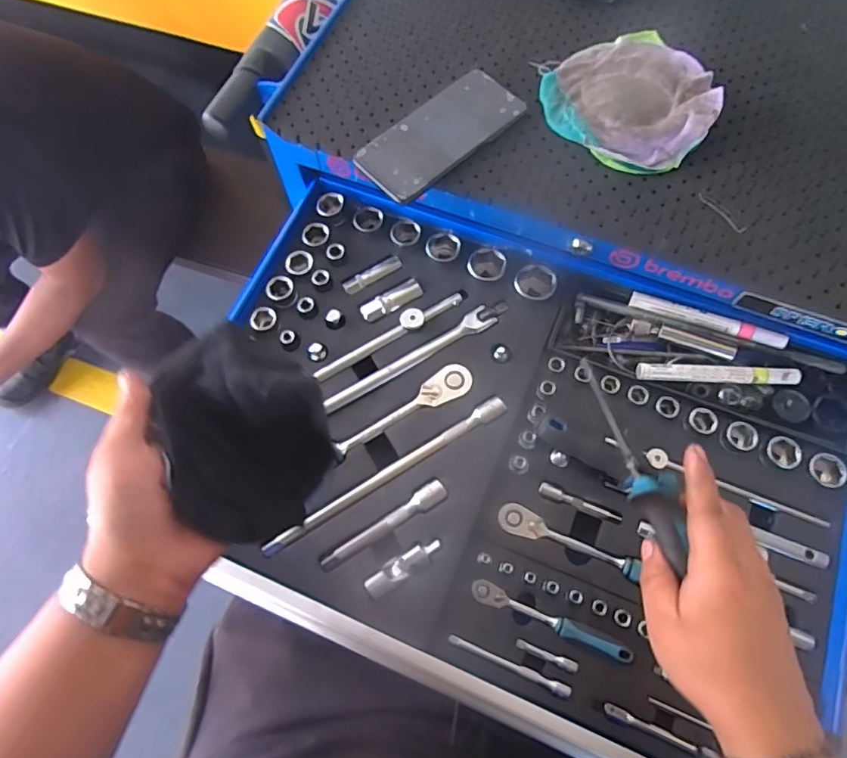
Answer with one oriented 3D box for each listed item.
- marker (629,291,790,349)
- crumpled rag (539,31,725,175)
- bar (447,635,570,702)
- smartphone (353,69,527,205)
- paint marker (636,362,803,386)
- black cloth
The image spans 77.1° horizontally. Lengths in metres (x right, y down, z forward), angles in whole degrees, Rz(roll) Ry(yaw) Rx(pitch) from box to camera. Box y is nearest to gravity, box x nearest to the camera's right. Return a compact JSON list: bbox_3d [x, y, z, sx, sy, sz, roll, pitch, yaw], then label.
[{"bbox_3d":[0.271,-0.056,0.510,0.141,0.019,0.013,21,70,9],"label":"marker"},{"bbox_3d":[0.205,-0.273,0.509,0.152,0.027,0.155,-39,72,-13],"label":"crumpled rag"},{"bbox_3d":[0.067,0.227,0.420,0.099,0.007,0.009,21,70,9],"label":"bar"},{"bbox_3d":[0.016,-0.233,0.504,0.161,0.009,0.075,-41,73,-14],"label":"smartphone"},{"bbox_3d":[0.270,-0.003,0.491,0.142,0.016,0.017,3,68,3],"label":"paint marker"},{"bbox_3d":[-0.115,0.034,0.356,0.096,0.069,0.126,-27,70,-9],"label":"black cloth"}]

